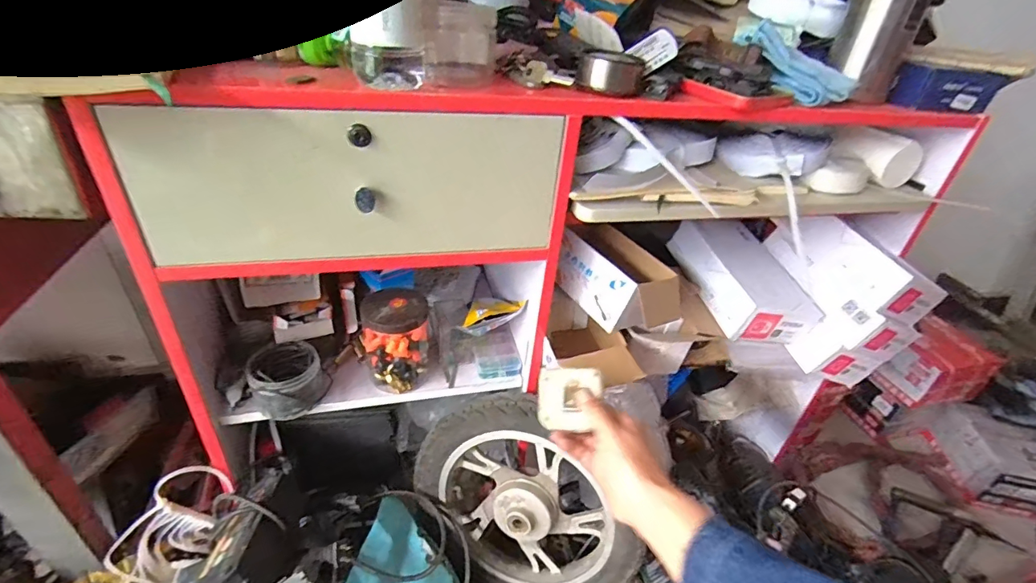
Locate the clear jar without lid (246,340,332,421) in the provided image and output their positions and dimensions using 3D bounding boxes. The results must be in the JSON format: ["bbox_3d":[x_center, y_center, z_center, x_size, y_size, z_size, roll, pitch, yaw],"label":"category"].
[{"bbox_3d":[-0.291,0.113,0.613,0.086,0.062,0.084,-16,40,-29],"label":"clear jar without lid"}]

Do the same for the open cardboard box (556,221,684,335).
[{"bbox_3d":[0.138,-0.020,0.670,0.116,0.085,0.160,-22,43,-35],"label":"open cardboard box"}]

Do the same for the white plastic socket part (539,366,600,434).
[{"bbox_3d":[0.053,0.111,0.498,0.065,0.012,0.063,-2,67,11],"label":"white plastic socket part"}]

